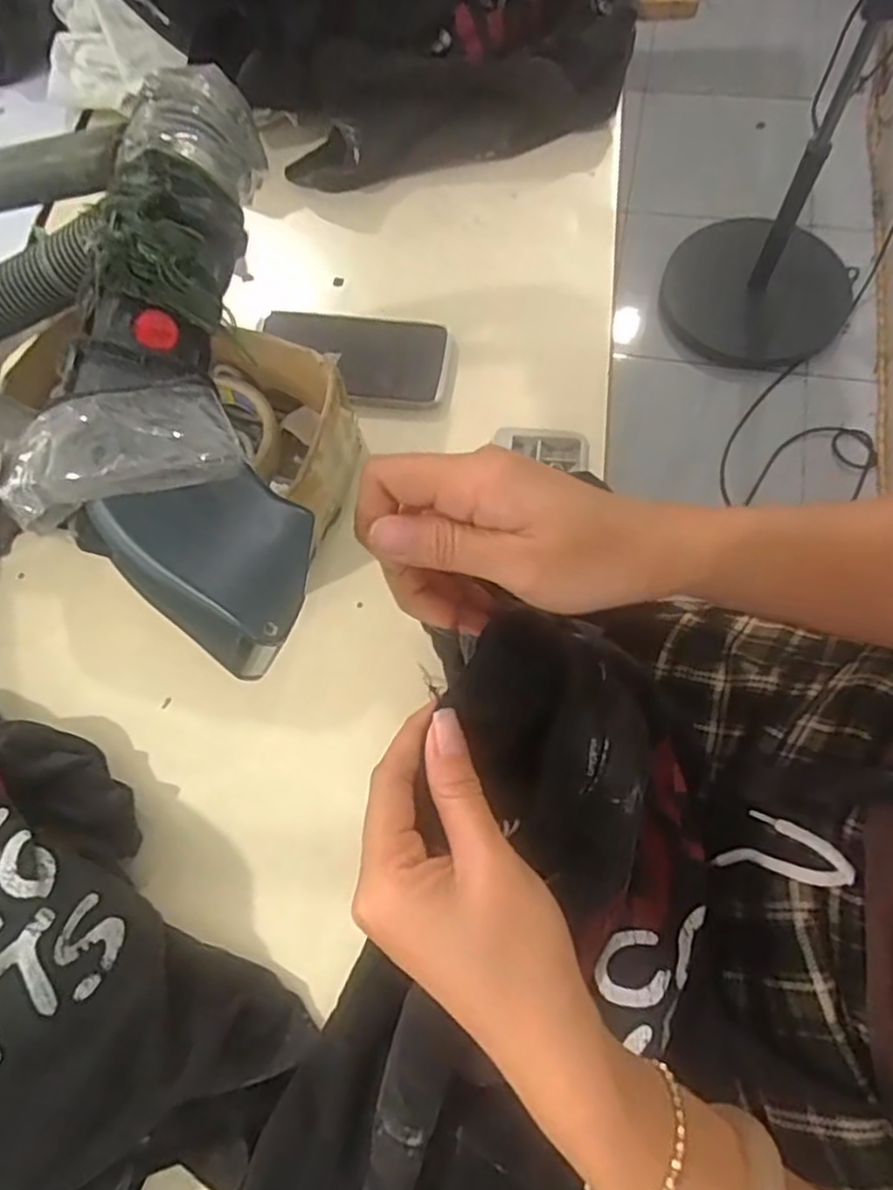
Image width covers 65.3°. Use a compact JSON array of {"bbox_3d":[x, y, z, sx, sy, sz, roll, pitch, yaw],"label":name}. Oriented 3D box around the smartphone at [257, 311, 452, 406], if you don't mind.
[{"bbox_3d":[-0.073,-0.194,0.560,0.149,0.011,0.077,6,79,1],"label":"smartphone"}]

